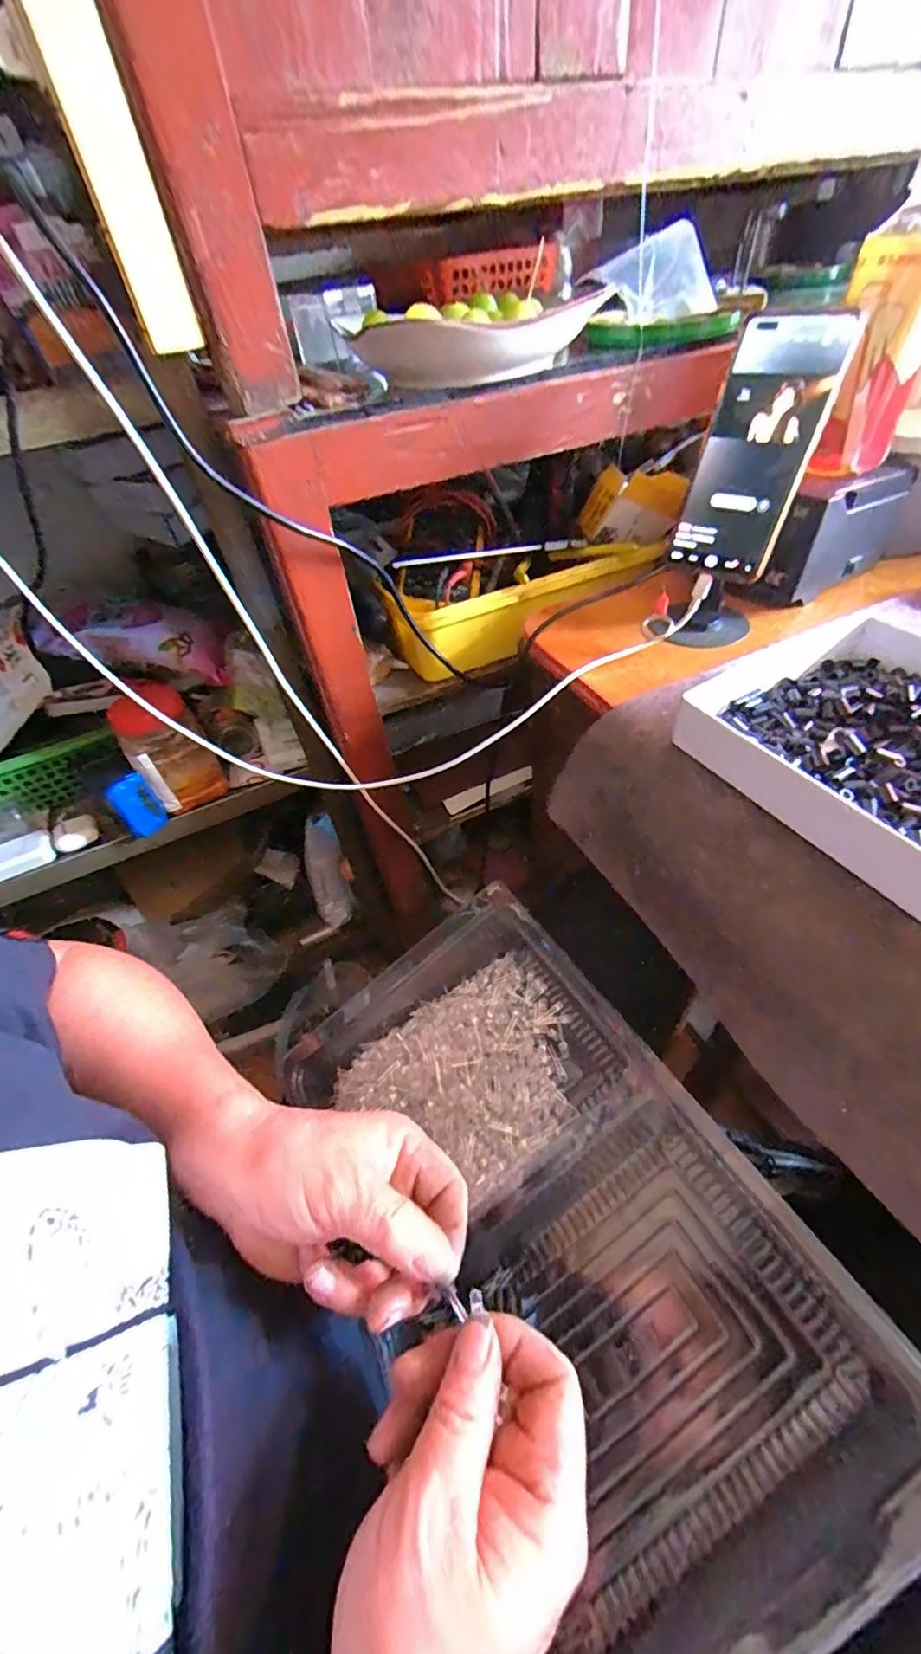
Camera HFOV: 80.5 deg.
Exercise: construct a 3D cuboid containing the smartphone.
[{"bbox_3d":[0.217,-0.274,0.399,0.074,0.162,0.007,25,26,27],"label":"smartphone"}]

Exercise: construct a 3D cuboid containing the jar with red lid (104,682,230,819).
[{"bbox_3d":[-0.320,-0.088,0.597,0.076,0.126,0.063,-28,50,-18],"label":"jar with red lid"}]

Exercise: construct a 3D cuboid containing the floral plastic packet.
[{"bbox_3d":[-0.382,-0.228,0.657,0.201,0.047,0.110,14,52,-11],"label":"floral plastic packet"}]

